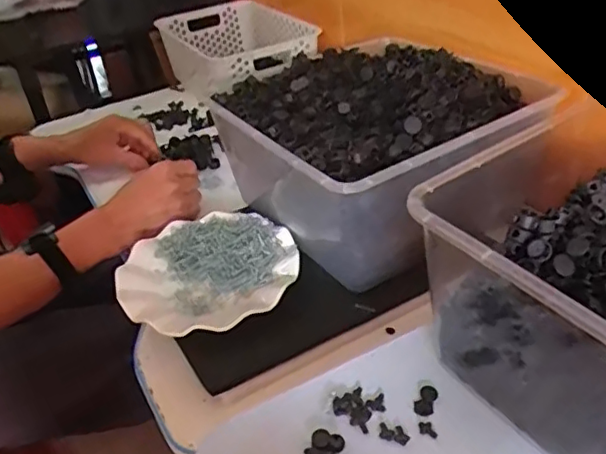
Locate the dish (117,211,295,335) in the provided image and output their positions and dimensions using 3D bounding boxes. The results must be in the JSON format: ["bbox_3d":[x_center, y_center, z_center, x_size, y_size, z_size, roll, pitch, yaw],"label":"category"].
[{"bbox_3d":[-0.094,0.048,0.621,0.178,0.028,0.170,-4,36,3],"label":"dish"}]

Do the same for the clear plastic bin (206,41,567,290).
[{"bbox_3d":[0.076,-0.100,0.686,0.286,0.137,0.299,-25,40,-24],"label":"clear plastic bin"}]

